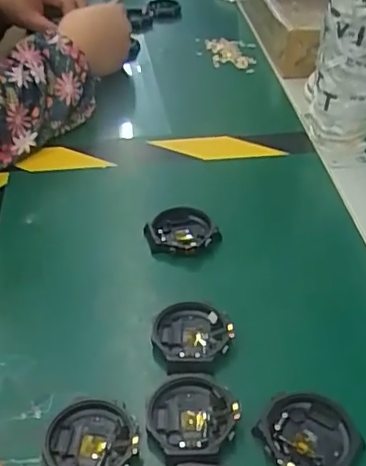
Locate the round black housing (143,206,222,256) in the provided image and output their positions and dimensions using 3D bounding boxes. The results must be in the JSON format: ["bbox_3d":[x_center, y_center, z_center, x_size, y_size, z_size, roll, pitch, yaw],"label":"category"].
[{"bbox_3d":[-0.002,0.000,0.450,0.052,0.017,0.052,0,39,0],"label":"round black housing"}]

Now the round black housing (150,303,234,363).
[{"bbox_3d":[0.006,0.062,0.368,0.048,0.012,0.044,0,39,0],"label":"round black housing"}]

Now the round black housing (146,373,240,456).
[{"bbox_3d":[0.004,0.101,0.322,0.047,0.007,0.047,0,39,0],"label":"round black housing"}]

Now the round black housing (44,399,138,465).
[{"bbox_3d":[-0.049,0.112,0.309,0.047,0.012,0.045,0,39,0],"label":"round black housing"}]

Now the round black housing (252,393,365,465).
[{"bbox_3d":[0.068,0.110,0.314,0.053,0.011,0.051,0,39,0],"label":"round black housing"}]

